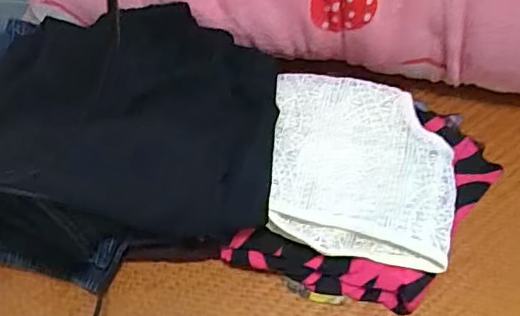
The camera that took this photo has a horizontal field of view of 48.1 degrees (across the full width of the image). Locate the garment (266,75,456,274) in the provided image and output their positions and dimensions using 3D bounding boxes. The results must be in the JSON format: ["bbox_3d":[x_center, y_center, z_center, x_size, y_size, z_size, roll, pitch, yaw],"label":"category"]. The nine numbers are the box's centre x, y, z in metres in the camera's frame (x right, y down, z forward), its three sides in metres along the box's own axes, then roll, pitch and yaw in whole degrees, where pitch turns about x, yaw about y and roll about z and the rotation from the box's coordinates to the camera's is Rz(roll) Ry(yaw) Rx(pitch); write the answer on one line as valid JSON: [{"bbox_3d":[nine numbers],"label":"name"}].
[{"bbox_3d":[0.110,0.005,0.633,0.191,0.037,0.215,7,52,4],"label":"garment"}]

